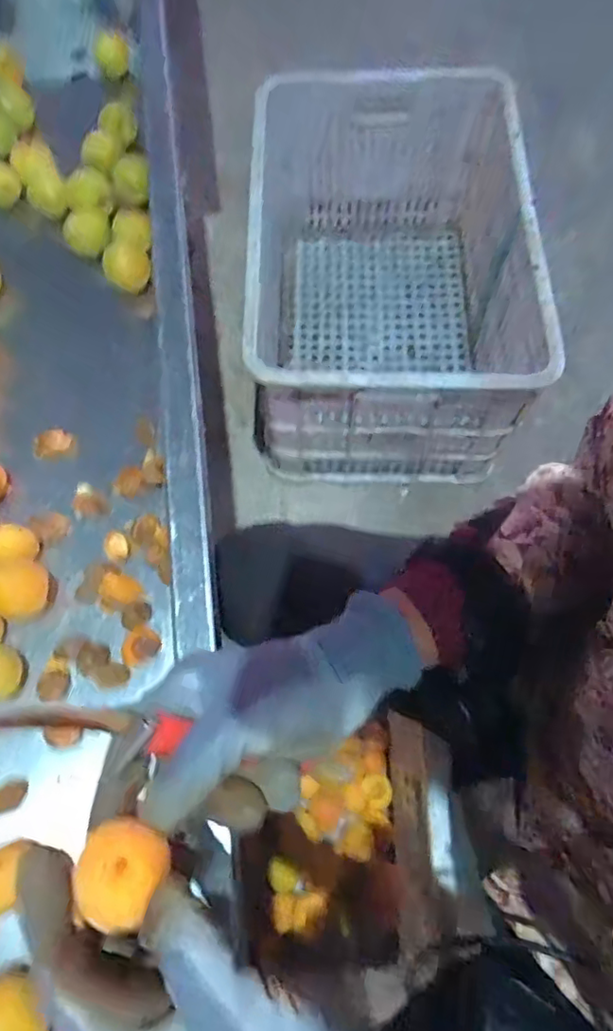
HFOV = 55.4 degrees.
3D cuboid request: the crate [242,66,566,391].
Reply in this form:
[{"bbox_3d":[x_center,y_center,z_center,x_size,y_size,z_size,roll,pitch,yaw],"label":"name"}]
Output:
[{"bbox_3d":[0.106,-0.313,0.808,0.346,0.306,0.450,1,68,2],"label":"crate"}]

